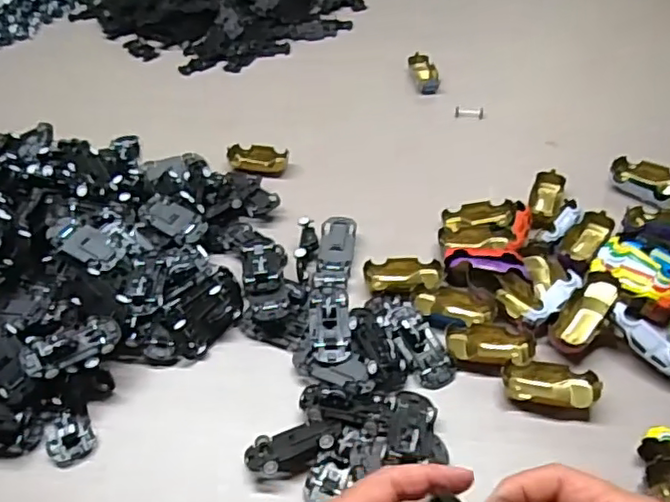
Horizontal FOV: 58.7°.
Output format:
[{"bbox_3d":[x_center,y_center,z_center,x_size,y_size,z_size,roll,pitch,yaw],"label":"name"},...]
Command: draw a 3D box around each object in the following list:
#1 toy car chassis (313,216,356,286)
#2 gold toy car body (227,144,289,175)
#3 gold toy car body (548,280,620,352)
[{"bbox_3d":[0.001,0.001,0.514,0.030,0.016,0.072,2,45,7],"label":"toy car chassis"},{"bbox_3d":[-0.079,-0.093,0.611,0.060,0.019,0.033,1,45,6],"label":"gold toy car body"},{"bbox_3d":[0.188,0.049,0.452,0.030,0.015,0.066,34,73,32],"label":"gold toy car body"}]

